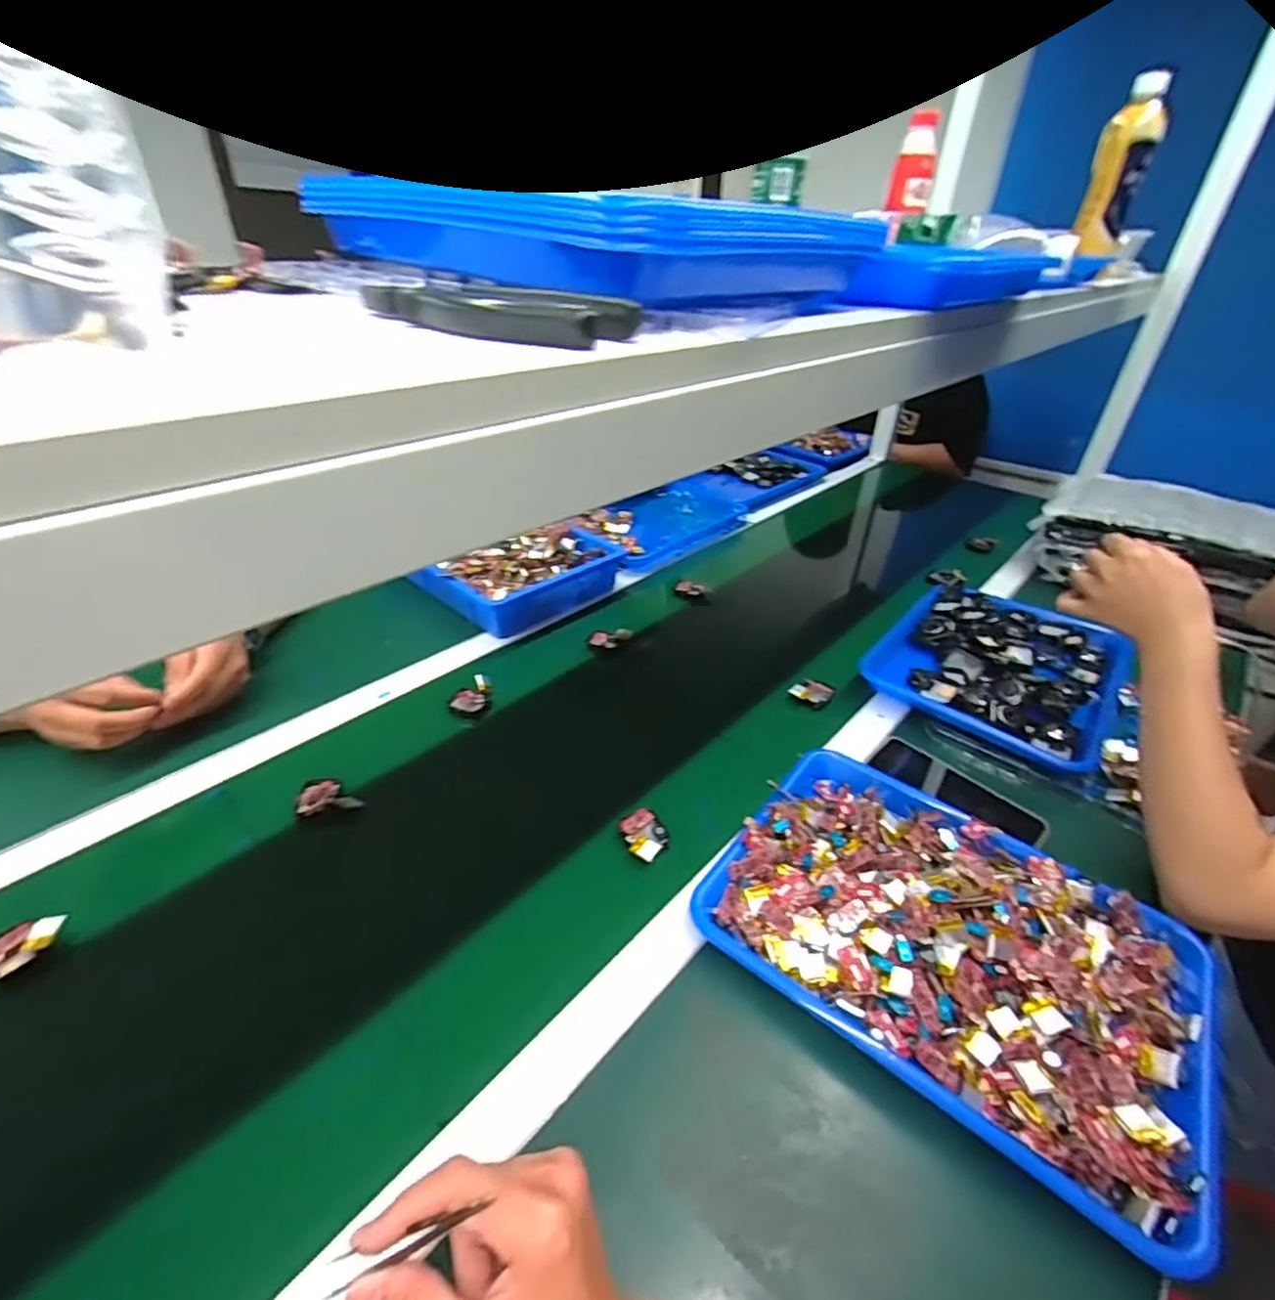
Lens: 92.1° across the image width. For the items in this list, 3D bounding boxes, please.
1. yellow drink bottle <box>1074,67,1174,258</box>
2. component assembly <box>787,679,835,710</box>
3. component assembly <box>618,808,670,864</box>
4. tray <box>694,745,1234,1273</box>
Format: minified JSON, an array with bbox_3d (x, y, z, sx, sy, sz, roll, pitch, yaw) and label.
[{"bbox_3d":[0.624,-0.623,0.794,0.063,0.183,0.050,18,35,23],"label":"yellow drink bottle"},{"bbox_3d":[0.208,0.051,0.734,0.044,0.014,0.034,25,38,30],"label":"component assembly"},{"bbox_3d":[0.007,0.167,0.555,0.040,0.013,0.055,-10,35,-21],"label":"component assembly"},{"bbox_3d":[0.234,0.218,0.469,0.332,0.049,0.238,26,38,31],"label":"tray"}]

